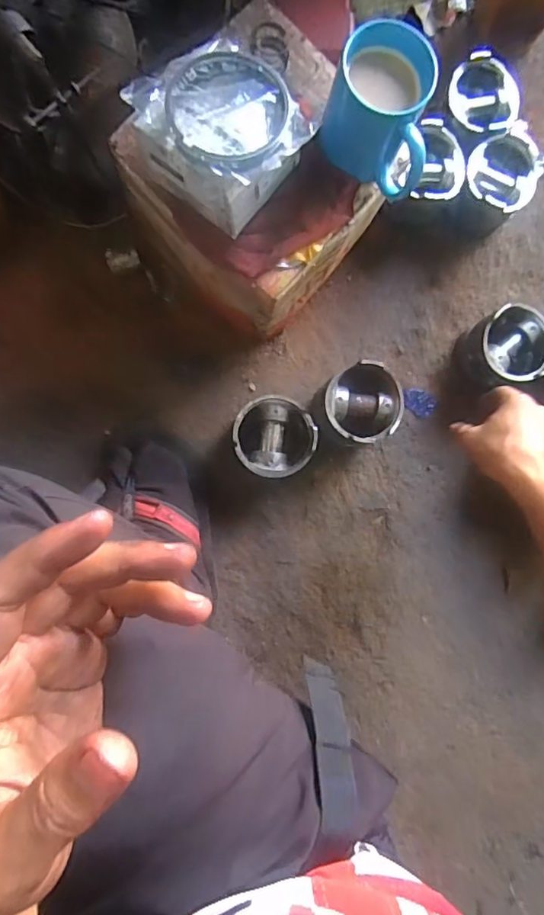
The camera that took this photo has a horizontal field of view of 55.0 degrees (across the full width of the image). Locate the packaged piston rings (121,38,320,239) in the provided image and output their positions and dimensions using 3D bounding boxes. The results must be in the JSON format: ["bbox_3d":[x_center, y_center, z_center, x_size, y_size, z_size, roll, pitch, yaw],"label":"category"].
[{"bbox_3d":[-0.042,-0.285,0.451,0.135,0.078,0.125,43,83,-4],"label":"packaged piston rings"}]

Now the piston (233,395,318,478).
[{"bbox_3d":[-0.002,-0.023,0.627,0.089,0.086,0.088,0,88,-7],"label":"piston"}]

